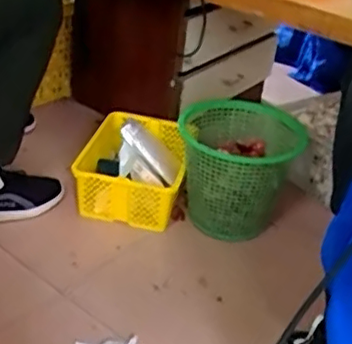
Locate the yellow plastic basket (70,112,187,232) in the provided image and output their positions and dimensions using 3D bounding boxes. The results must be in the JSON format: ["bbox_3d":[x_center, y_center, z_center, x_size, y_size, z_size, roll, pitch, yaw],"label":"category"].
[{"bbox_3d":[-0.090,-0.008,1.341,0.225,0.120,0.279,9,32,4],"label":"yellow plastic basket"}]

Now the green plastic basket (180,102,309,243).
[{"bbox_3d":[0.125,0.004,1.284,0.241,0.214,0.253,8,31,2],"label":"green plastic basket"}]

